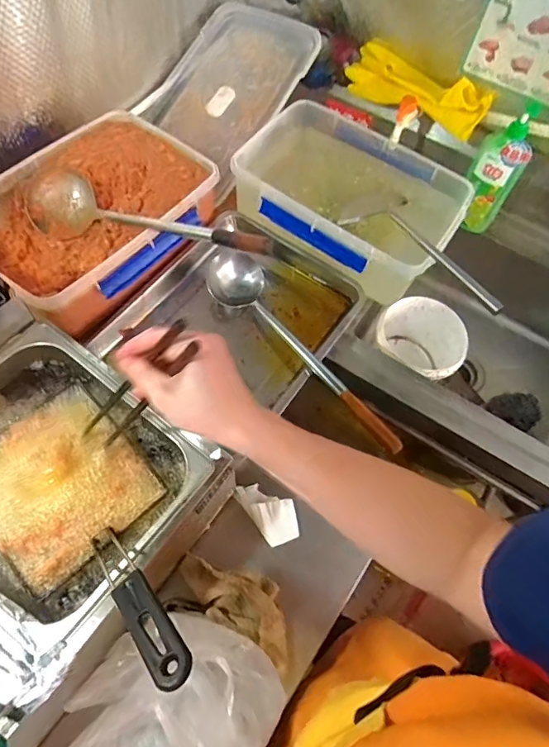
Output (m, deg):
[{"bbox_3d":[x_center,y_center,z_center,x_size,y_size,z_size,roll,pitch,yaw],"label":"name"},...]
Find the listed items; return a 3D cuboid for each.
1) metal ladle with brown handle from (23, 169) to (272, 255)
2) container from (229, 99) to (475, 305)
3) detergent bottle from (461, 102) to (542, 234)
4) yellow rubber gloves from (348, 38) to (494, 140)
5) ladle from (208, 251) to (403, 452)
[{"bbox_3d":[-0.208,-0.238,0.733,0.445,0.080,0.095,18,62,21],"label":"metal ladle with brown handle"},{"bbox_3d":[0.142,-0.333,0.888,0.401,0.121,0.259,30,65,11],"label":"container"},{"bbox_3d":[0.429,-0.388,0.911,0.093,0.234,0.063,29,65,11],"label":"detergent bottle"},{"bbox_3d":[0.278,-0.558,0.912,0.290,0.082,0.061,33,65,13],"label":"yellow rubber gloves"},{"bbox_3d":[0.059,-0.053,0.772,0.095,0.087,0.437,-39,72,-21],"label":"ladle"}]

